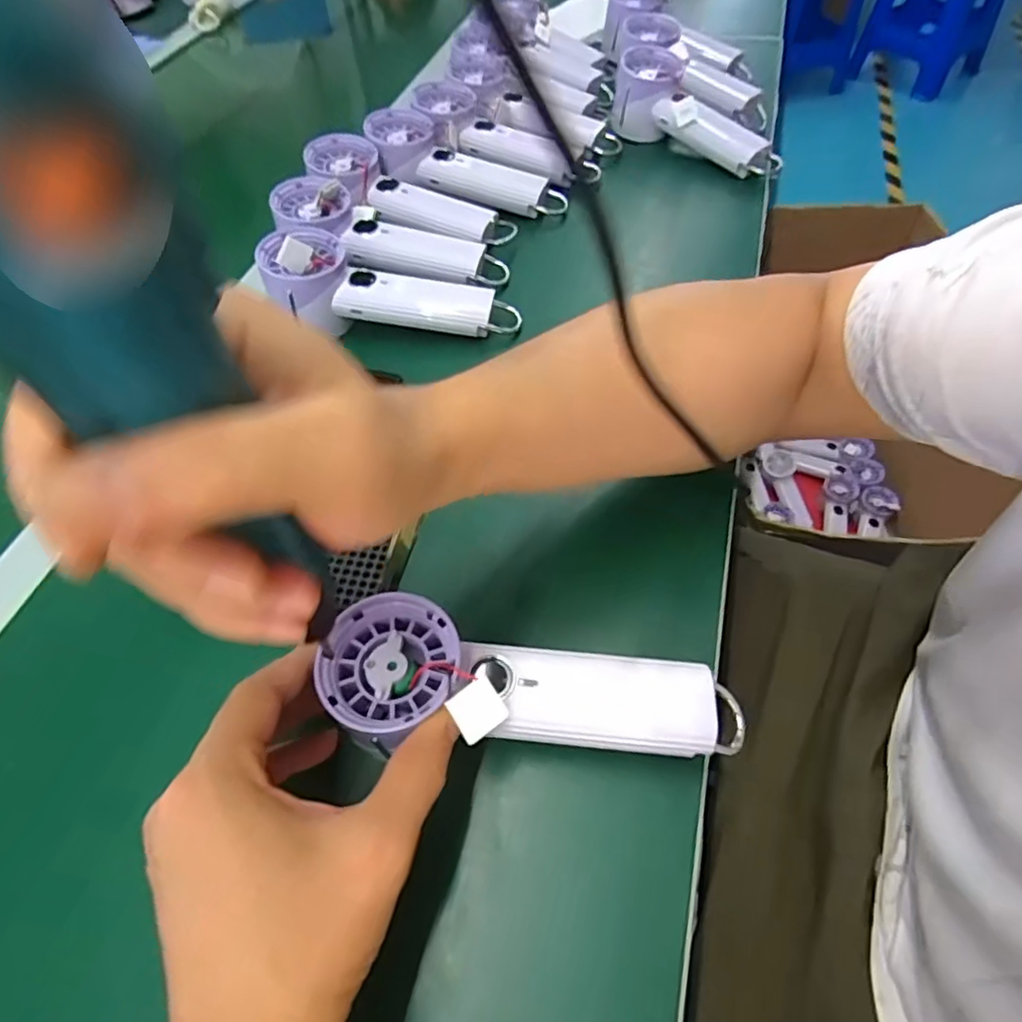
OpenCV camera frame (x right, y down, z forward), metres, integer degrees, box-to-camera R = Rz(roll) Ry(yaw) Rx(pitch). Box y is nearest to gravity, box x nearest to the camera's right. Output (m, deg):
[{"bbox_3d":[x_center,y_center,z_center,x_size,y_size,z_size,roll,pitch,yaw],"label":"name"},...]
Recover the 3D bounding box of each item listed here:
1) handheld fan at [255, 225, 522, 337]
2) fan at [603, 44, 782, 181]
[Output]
[{"bbox_3d":[-0.090,-0.167,0.456,0.199,0.050,0.071,12,57,-5],"label":"handheld fan"},{"bbox_3d":[0.178,-0.384,0.584,0.070,0.070,0.189,-33,60,-18],"label":"fan"}]

